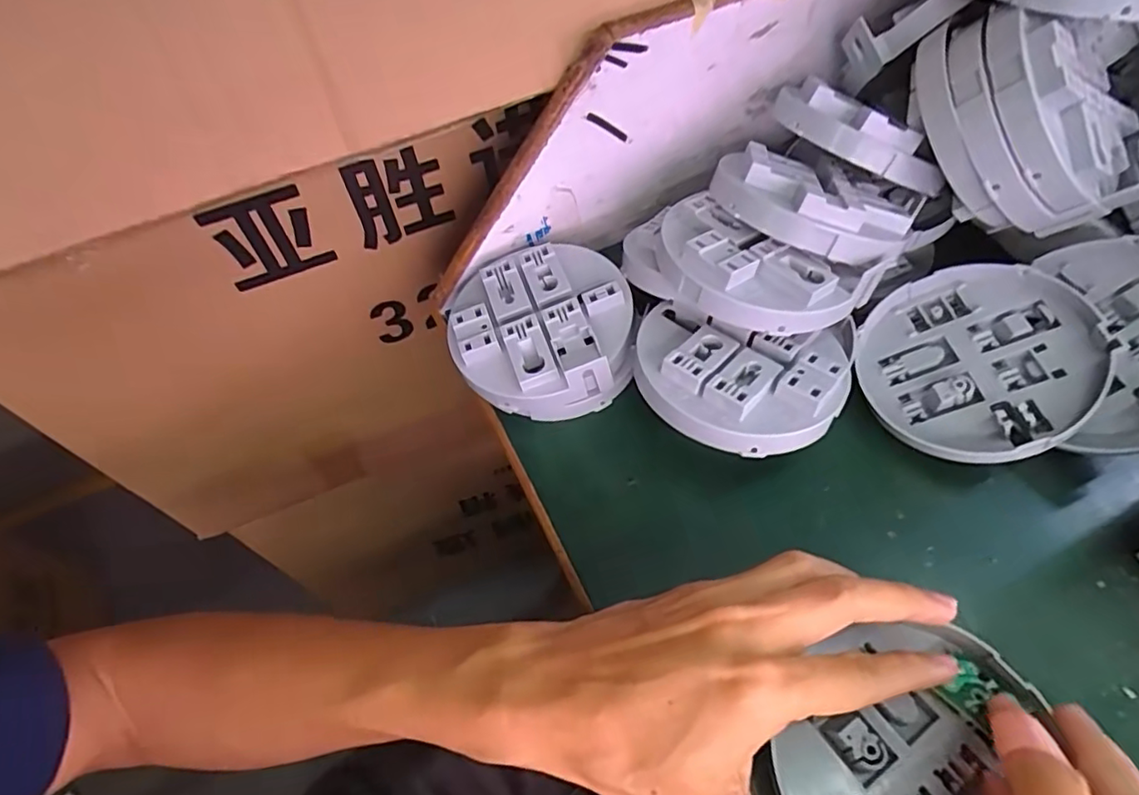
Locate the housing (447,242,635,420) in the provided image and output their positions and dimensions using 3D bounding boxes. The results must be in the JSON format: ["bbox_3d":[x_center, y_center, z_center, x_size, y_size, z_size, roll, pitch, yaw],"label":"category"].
[{"bbox_3d":[-0.015,-0.036,0.335,0.096,0.049,0.091,-2,57,3],"label":"housing"}]

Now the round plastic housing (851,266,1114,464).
[{"bbox_3d":[0.206,-0.019,0.301,0.103,0.015,0.102,-14,57,23],"label":"round plastic housing"}]

